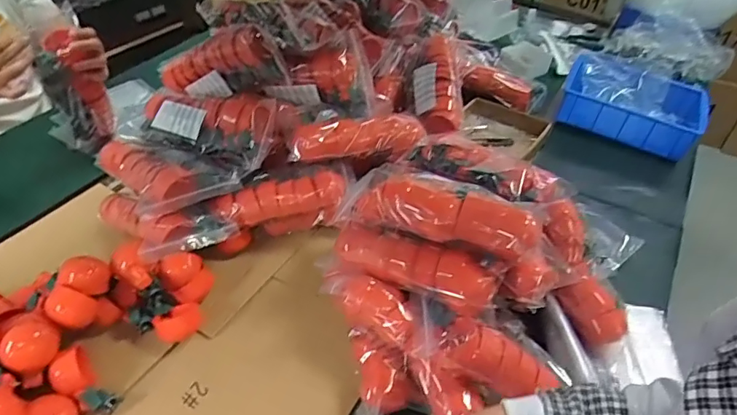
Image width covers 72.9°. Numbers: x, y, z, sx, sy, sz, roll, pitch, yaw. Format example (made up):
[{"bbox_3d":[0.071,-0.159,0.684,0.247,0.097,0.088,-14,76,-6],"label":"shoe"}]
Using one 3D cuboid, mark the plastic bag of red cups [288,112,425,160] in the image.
[{"bbox_3d":[-0.016,-0.117,0.840,0.232,0.053,0.067,-12,44,-18],"label":"plastic bag of red cups"}]

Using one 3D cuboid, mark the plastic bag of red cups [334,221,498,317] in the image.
[{"bbox_3d":[0.051,0.069,0.659,0.237,0.054,0.060,17,41,35],"label":"plastic bag of red cups"}]

